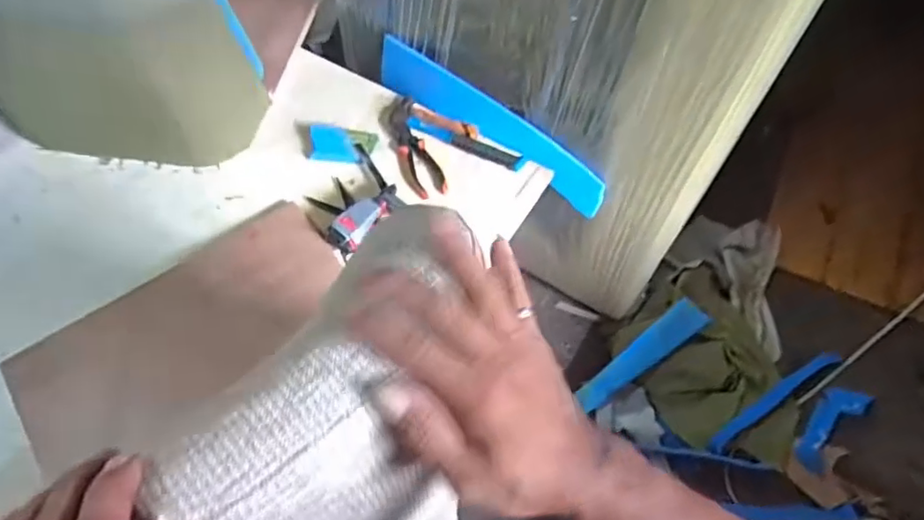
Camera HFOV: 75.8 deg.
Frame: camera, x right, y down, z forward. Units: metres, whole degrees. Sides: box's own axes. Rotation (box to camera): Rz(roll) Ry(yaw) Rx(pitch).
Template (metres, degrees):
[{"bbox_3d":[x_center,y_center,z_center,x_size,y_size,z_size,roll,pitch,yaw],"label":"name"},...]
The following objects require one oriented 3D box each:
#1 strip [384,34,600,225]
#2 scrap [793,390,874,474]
[{"bbox_3d":[0.054,-0.258,1.131,0.504,0.092,0.016,35,32,8],"label":"strip"},{"bbox_3d":[0.848,0.380,1.366,0.092,0.070,0.233,37,83,19],"label":"scrap"}]

